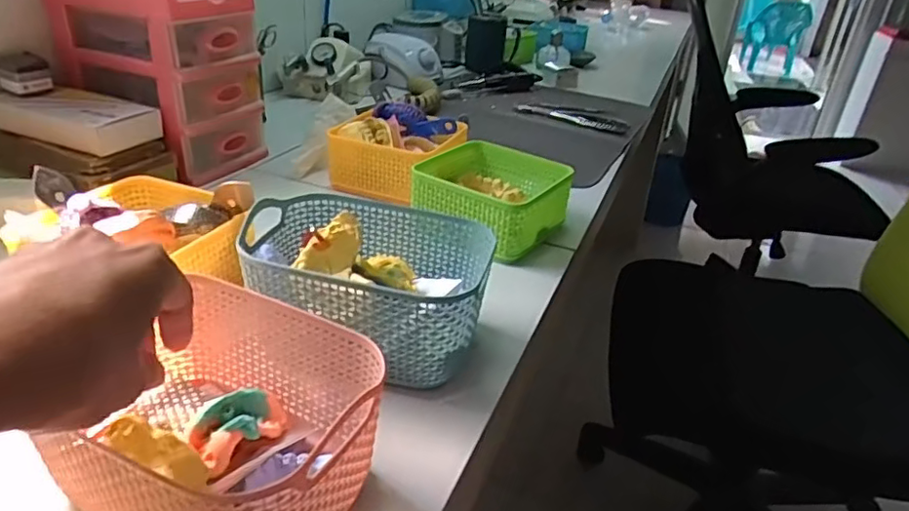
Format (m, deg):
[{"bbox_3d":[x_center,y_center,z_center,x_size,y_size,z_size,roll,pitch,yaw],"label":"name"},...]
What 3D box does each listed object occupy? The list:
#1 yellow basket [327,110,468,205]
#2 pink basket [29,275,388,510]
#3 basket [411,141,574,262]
[{"bbox_3d":[-0.067,-0.116,0.692,0.137,0.063,0.115,11,30,13],"label":"yellow basket"},{"bbox_3d":[-0.121,0.085,0.314,0.157,0.076,0.110,15,31,20],"label":"pink basket"},{"bbox_3d":[0.040,-0.062,0.617,0.130,0.057,0.130,20,33,27],"label":"basket"}]

